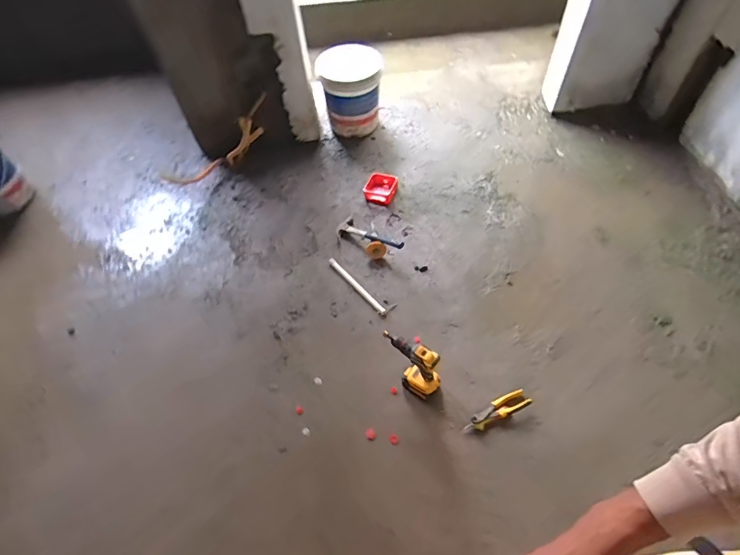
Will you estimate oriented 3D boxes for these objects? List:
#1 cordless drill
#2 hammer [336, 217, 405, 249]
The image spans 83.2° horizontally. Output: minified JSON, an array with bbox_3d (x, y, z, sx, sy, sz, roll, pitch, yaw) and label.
[{"bbox_3d":[0.120,0.270,1.293,0.199,0.215,0.076,27,62,20],"label":"cordless drill"},{"bbox_3d":[-0.003,-0.173,1.729,0.329,0.030,0.102,23,60,31],"label":"hammer"}]

